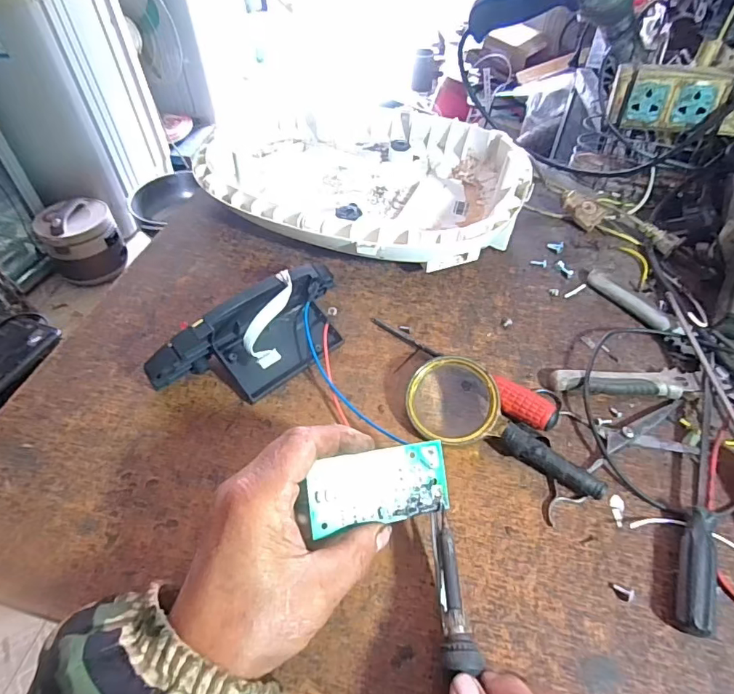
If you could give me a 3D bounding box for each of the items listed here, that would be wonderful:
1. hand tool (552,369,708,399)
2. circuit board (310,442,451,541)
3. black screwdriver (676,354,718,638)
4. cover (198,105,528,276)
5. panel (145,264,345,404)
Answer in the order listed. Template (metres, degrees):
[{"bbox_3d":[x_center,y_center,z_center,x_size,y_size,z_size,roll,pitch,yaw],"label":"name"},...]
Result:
[{"bbox_3d":[0.214,0.030,0.397,0.123,0.013,0.025,-2,48,-1],"label":"hand tool"},{"bbox_3d":[0.008,0.083,0.294,0.087,0.004,0.042,-5,82,-20],"label":"circuit board"},{"bbox_3d":[0.237,0.091,0.346,0.020,0.020,0.222,21,52,19],"label":"black screwdriver"},{"bbox_3d":[-0.002,-0.181,0.543,0.332,0.062,0.261,21,52,19],"label":"cover"},{"bbox_3d":[-0.081,-0.010,0.379,0.161,0.069,0.061,-35,56,-26],"label":"panel"}]

